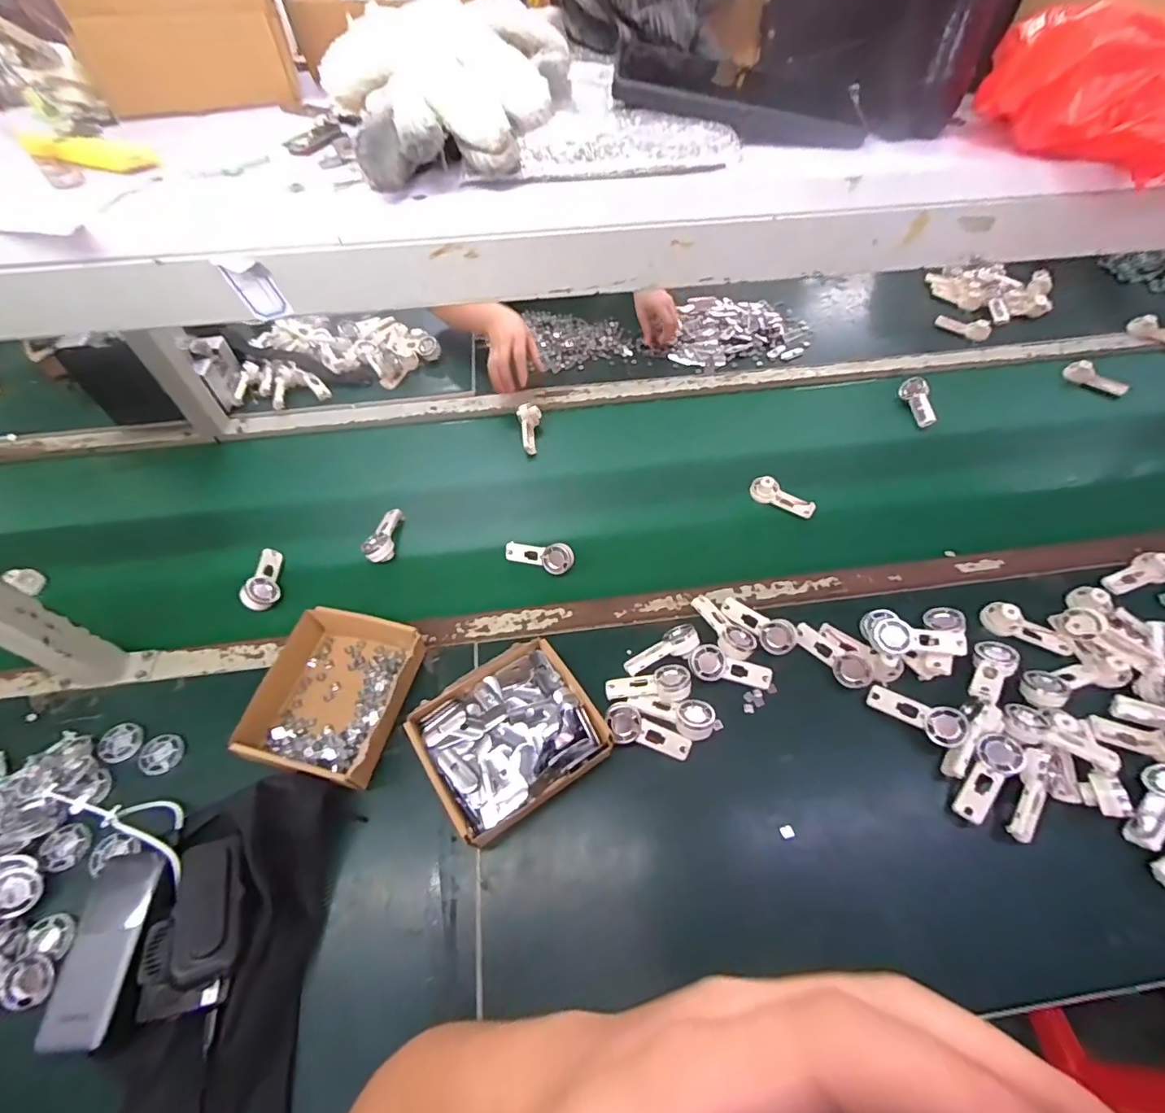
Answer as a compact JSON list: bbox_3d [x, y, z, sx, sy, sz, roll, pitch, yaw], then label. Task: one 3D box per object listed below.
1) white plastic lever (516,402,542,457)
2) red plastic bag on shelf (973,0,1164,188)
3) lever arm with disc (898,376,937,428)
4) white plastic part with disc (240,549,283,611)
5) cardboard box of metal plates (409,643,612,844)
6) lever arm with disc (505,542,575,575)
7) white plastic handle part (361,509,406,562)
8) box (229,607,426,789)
[{"bbox_3d":[-0.087,-0.209,0.844,0.038,0.026,0.085,-2,80,0],"label":"white plastic lever"},{"bbox_3d":[0.361,-0.270,0.300,0.233,0.071,0.082,8,55,7],"label":"red plastic bag on shelf"},{"bbox_3d":[0.570,-0.262,0.861,0.040,0.015,0.087,-23,81,34],"label":"lever arm with disc"},{"bbox_3d":[-0.426,0.028,0.679,0.036,0.029,0.101,-14,55,-9],"label":"white plastic part with disc"},{"bbox_3d":[-0.074,0.188,0.535,0.167,0.049,0.153,-30,59,-19],"label":"cardboard box of metal plates"},{"bbox_3d":[-0.058,0.002,0.690,0.095,0.012,0.041,3,97,16],"label":"lever arm with disc"},{"bbox_3d":[-0.277,-0.030,0.724,0.035,0.032,0.094,10,55,8],"label":"white plastic handle part"},{"bbox_3d":[-0.272,0.152,0.566,0.150,0.054,0.172,8,55,7],"label":"box"}]

